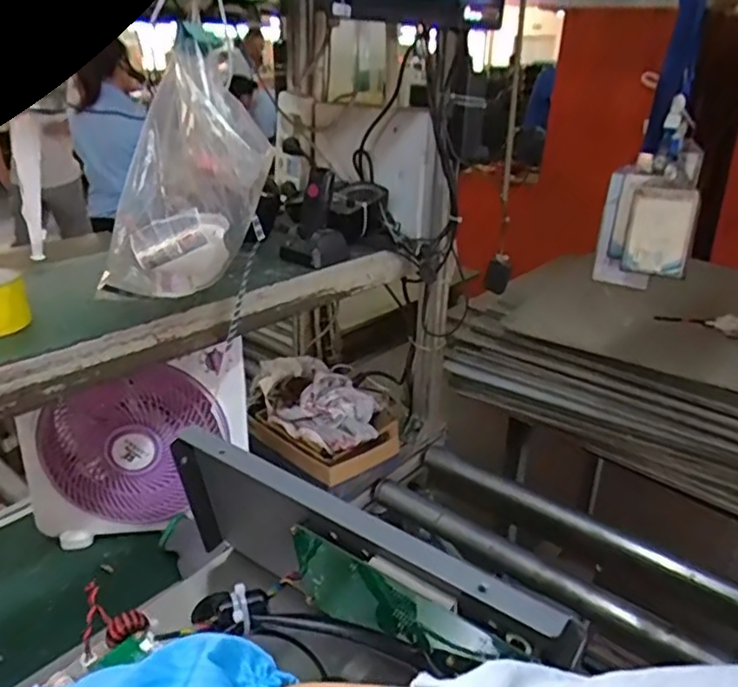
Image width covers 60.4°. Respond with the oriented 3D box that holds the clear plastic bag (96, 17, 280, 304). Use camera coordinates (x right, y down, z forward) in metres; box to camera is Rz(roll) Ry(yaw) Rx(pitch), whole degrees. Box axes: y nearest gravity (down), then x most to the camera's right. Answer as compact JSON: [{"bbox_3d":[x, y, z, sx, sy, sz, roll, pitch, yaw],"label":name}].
[{"bbox_3d":[-0.195,-0.185,0.689,0.170,0.248,0.117,1,24,-2],"label":"clear plastic bag"}]

